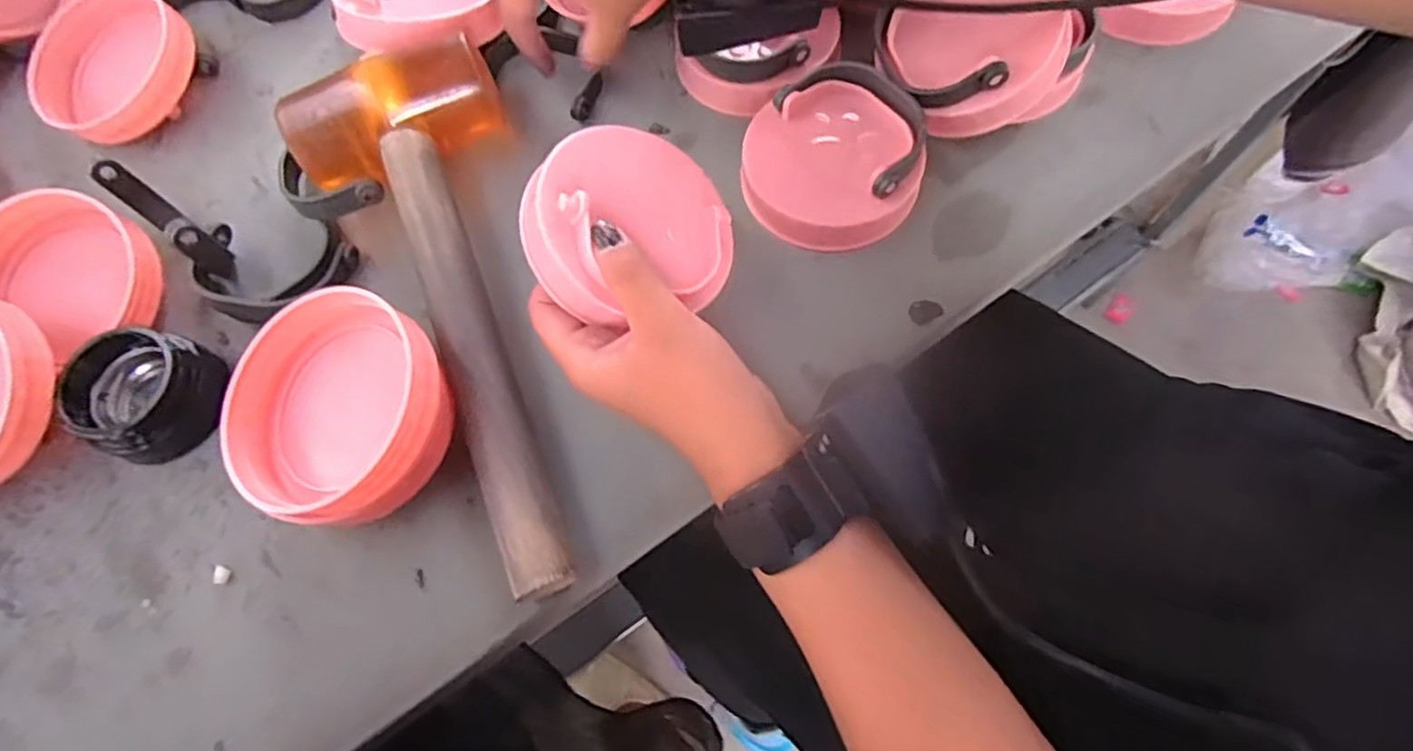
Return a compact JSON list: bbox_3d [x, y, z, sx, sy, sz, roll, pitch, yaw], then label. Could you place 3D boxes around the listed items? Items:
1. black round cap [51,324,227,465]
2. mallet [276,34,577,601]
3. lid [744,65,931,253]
[{"bbox_3d":[-0.266,0.005,0.324,0.051,0.041,0.053,-1,69,2],"label":"black round cap"},{"bbox_3d":[-0.115,-0.040,0.335,0.104,0.039,0.294,-25,70,-7],"label":"mallet"},{"bbox_3d":[0.066,-0.117,0.365,0.088,0.032,0.097,5,69,4],"label":"lid"}]

